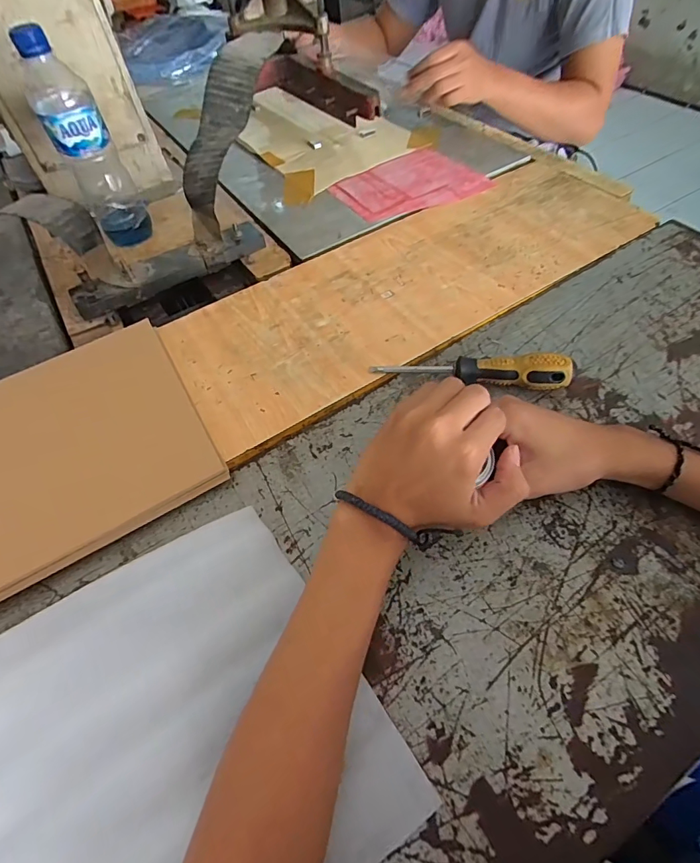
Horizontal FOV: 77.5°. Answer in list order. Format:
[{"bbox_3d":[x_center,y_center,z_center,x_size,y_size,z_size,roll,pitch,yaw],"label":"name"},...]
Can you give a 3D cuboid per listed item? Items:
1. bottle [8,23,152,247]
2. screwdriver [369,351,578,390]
[{"bbox_3d":[-0.314,-0.336,0.527,0.065,0.212,0.055,-29,57,-15],"label":"bottle"},{"bbox_3d":[0.112,-0.055,0.405,0.177,0.032,0.023,3,55,7],"label":"screwdriver"}]

